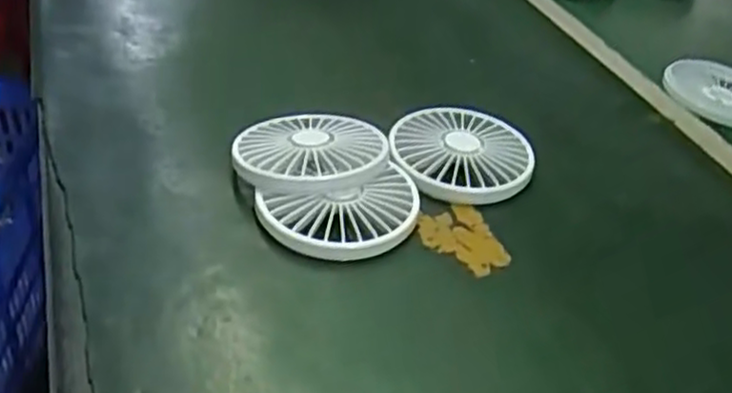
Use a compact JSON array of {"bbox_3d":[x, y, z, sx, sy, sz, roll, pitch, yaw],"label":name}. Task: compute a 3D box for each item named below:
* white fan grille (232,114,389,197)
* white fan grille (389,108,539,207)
[{"bbox_3d":[-0.033,-0.026,0.434,0.083,0.010,0.079,1,36,0],"label":"white fan grille"},{"bbox_3d":[0.060,-0.028,0.470,0.085,0.017,0.090,4,37,-3],"label":"white fan grille"}]

